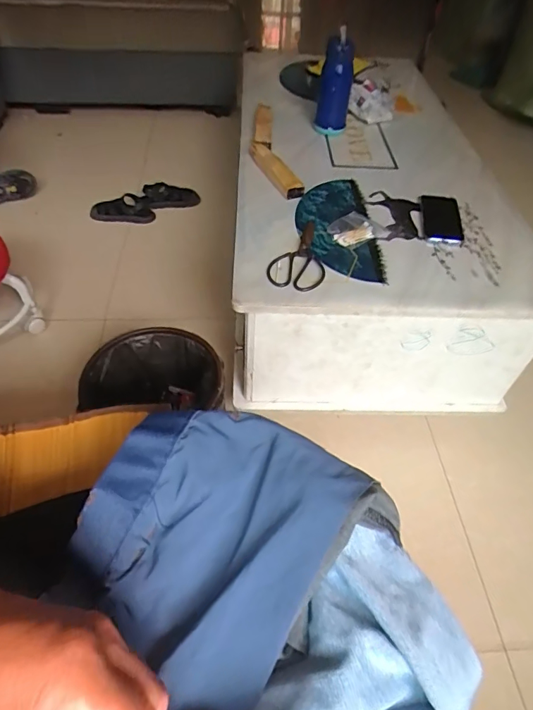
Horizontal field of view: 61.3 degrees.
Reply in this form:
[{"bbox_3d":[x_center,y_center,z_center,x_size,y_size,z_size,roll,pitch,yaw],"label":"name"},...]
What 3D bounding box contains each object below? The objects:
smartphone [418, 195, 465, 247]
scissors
[{"bbox_3d":[0.363,-0.280,0.929,0.084,0.014,0.179,8,50,3],"label":"smartphone"},{"bbox_3d":[0.054,-0.189,0.823,0.099,0.018,0.201,3,49,-1],"label":"scissors"}]

